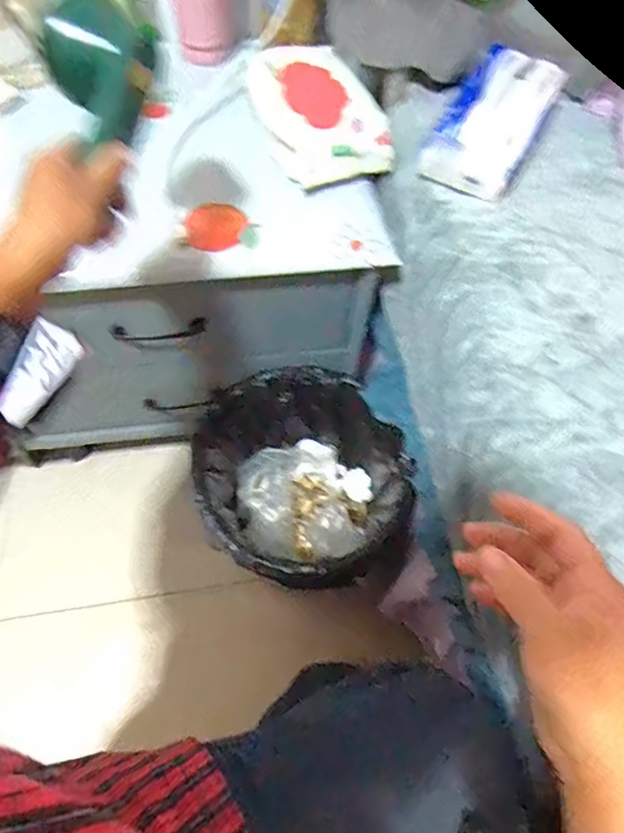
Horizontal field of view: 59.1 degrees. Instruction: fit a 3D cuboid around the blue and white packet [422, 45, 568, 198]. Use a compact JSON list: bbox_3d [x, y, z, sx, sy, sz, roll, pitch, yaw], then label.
[{"bbox_3d":[0.182,-0.297,0.555,0.099,0.058,0.163,26,63,11],"label":"blue and white packet"}]

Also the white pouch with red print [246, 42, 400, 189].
[{"bbox_3d":[0.007,-0.344,0.624,0.136,0.054,0.196,-12,63,-9],"label":"white pouch with red print"}]

